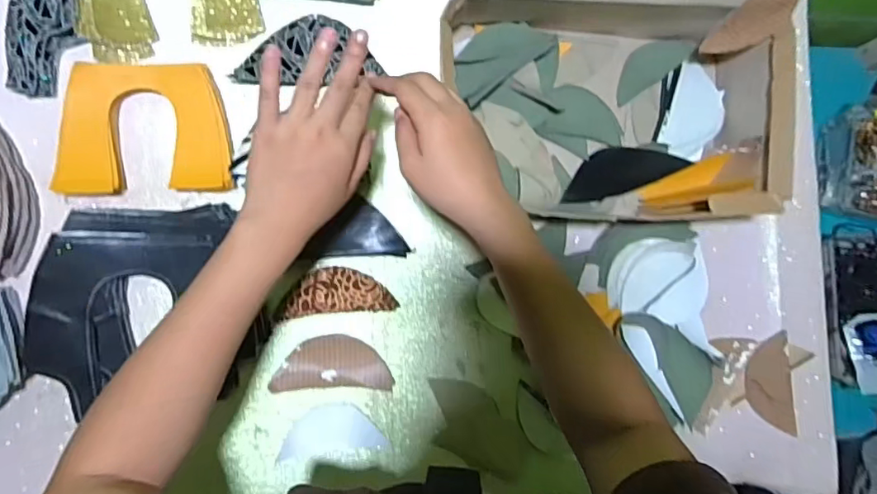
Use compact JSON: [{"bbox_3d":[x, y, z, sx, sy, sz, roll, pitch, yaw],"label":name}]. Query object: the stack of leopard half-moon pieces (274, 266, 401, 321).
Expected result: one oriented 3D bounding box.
[{"bbox_3d":[-0.103,0.045,0.558,0.113,0.024,0.046,-4,87,-9],"label":"stack of leopard half-moon pieces"}]

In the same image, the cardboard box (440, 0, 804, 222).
[{"bbox_3d":[0.182,-0.204,0.481,0.321,0.246,0.310,2,86,-9],"label":"cardboard box"}]

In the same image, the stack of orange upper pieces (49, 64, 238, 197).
[{"bbox_3d":[-0.281,-0.113,0.524,0.150,0.026,0.118,-5,87,-9],"label":"stack of orange upper pieces"}]

